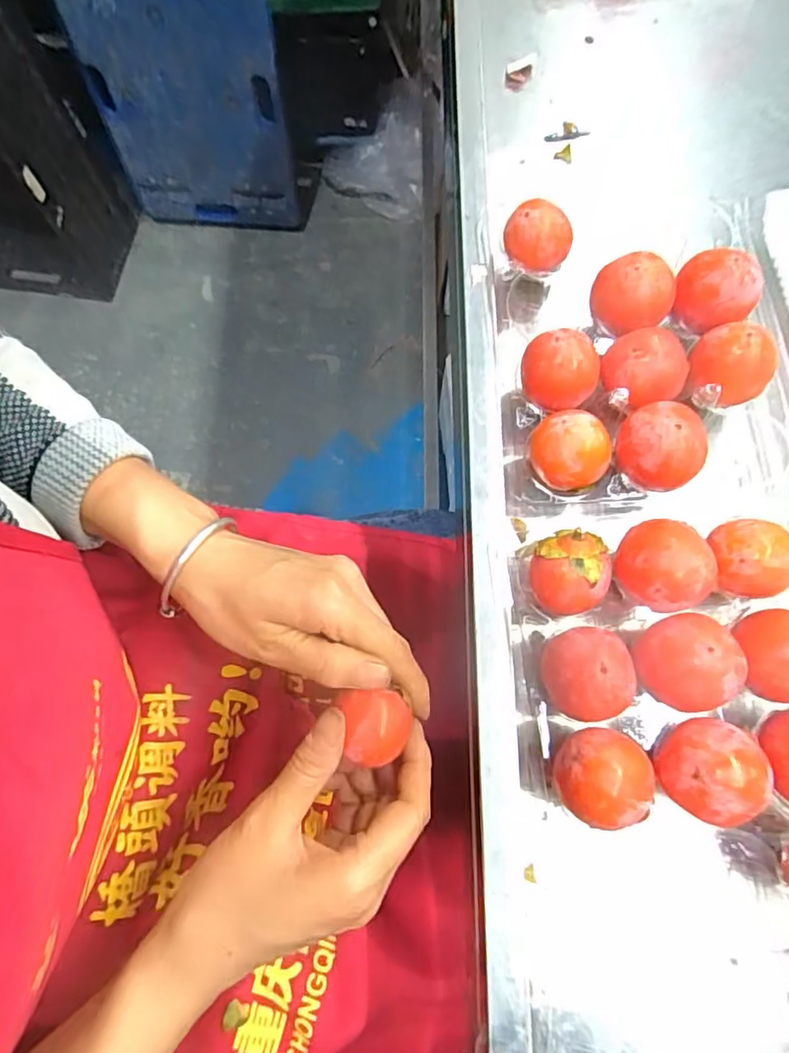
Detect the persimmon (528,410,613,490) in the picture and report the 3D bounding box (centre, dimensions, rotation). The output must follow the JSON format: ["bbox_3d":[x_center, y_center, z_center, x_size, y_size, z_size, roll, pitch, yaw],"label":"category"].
[{"bbox_3d":[0.090,-0.037,0.292,0.039,0.032,0.033,41,78,10],"label":"persimmon"}]

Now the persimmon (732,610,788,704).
[{"bbox_3d":[0.177,0.060,0.262,0.033,0.040,0.040,-7,74,-2],"label":"persimmon"}]

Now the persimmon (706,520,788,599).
[{"bbox_3d":[0.173,0.017,0.273,0.032,0.027,0.036,-2,74,-1],"label":"persimmon"}]

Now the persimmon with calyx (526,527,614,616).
[{"bbox_3d":[0.084,0.023,0.272,0.037,0.027,0.037,0,74,0],"label":"persimmon with calyx"}]

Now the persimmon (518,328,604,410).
[{"bbox_3d":[0.087,-0.081,0.301,0.039,0.035,0.032,31,77,8],"label":"persimmon"}]

